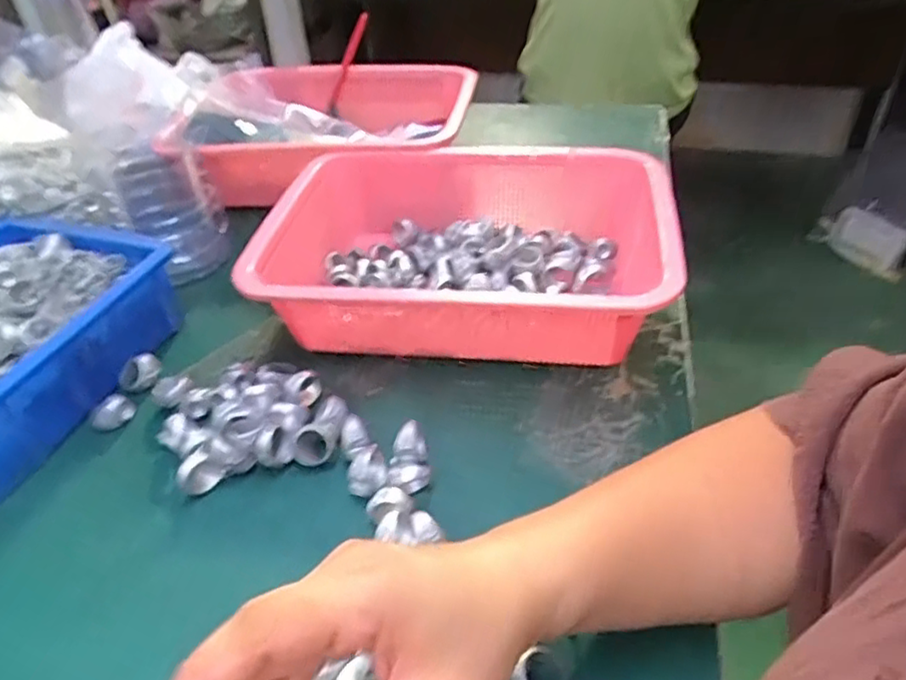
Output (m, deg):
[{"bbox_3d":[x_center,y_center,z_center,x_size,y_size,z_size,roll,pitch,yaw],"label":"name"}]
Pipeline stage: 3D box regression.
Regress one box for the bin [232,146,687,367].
[{"bbox_3d":[0.012,-0.066,0.520,0.293,0.085,0.221,4,41,9],"label":"bin"}]

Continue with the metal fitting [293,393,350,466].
[{"bbox_3d":[-0.083,0.057,0.426,0.028,0.017,0.049,7,41,12],"label":"metal fitting"}]

